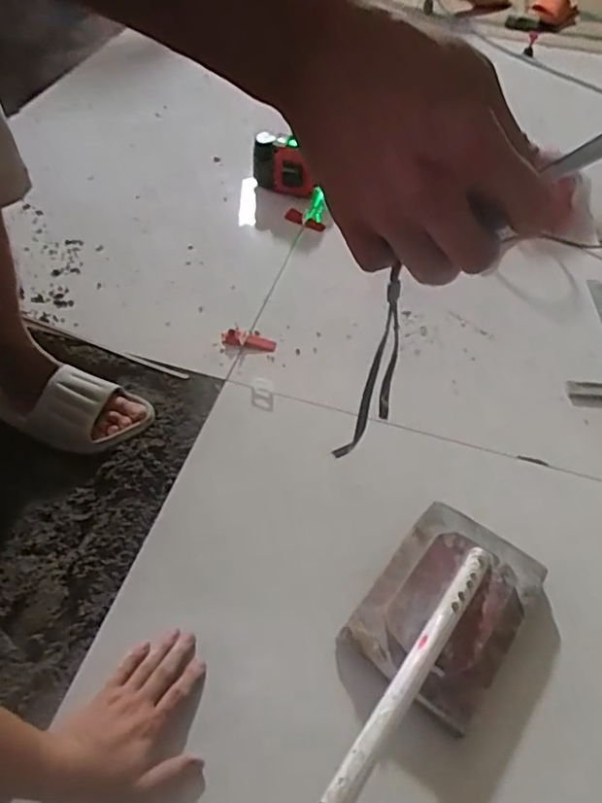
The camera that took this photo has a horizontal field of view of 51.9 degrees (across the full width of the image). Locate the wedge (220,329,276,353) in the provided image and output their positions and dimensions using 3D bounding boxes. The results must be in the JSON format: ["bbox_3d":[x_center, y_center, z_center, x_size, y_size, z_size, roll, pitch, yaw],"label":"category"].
[{"bbox_3d":[-0.084,-0.097,1.003,0.087,0.017,0.028,9,50,3],"label":"wedge"}]

